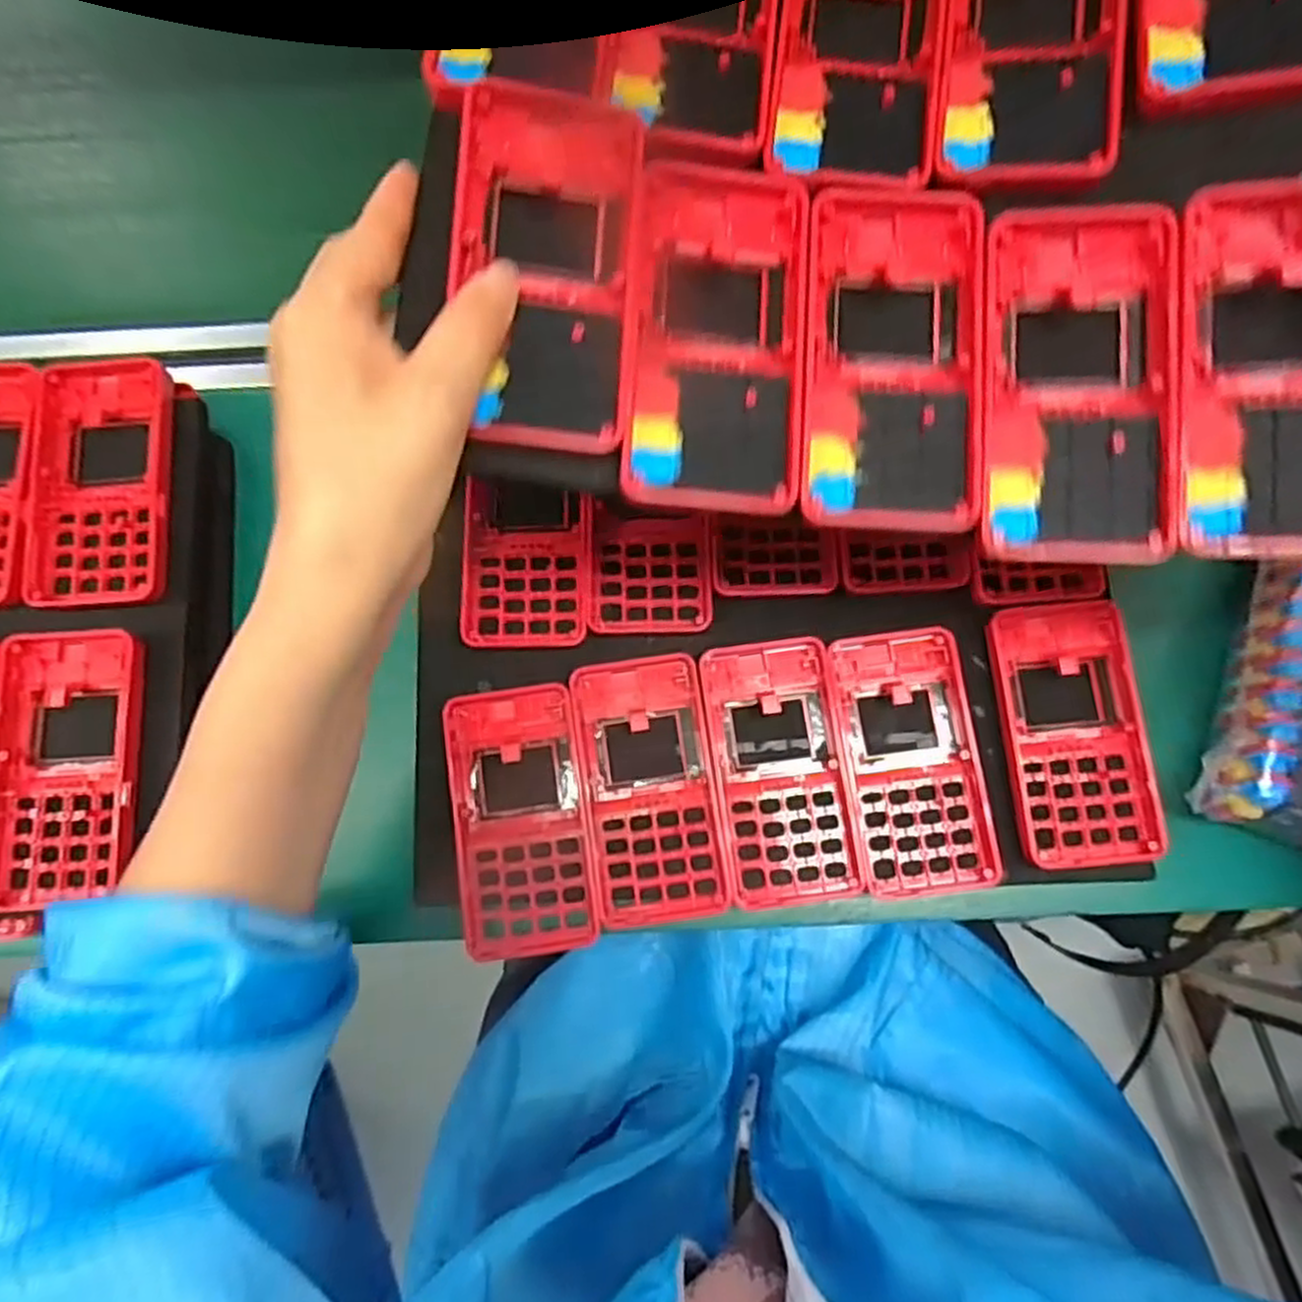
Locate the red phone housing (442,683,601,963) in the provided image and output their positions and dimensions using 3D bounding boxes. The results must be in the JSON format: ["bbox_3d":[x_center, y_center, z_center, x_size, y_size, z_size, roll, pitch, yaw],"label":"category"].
[{"bbox_3d":[-0.061,0.079,0.375,0.061,0.015,0.124,-9,77,0],"label":"red phone housing"}]

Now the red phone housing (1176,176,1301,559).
[{"bbox_3d":[0.208,-0.095,0.263,0.063,0.017,0.129,-1,84,17],"label":"red phone housing"}]

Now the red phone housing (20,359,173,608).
[{"bbox_3d":[-0.265,-0.081,0.385,0.064,0.019,0.124,-2,77,1],"label":"red phone housing"}]

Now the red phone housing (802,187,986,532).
[{"bbox_3d":[0.086,-0.108,0.282,0.062,0.017,0.127,2,77,2],"label":"red phone housing"}]

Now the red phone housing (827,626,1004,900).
[{"bbox_3d":[0.123,0.051,0.373,0.060,0.014,0.122,-8,77,0],"label":"red phone housing"}]

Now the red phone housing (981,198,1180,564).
[{"bbox_3d":[0.147,-0.096,0.274,0.062,0.024,0.129,2,77,2],"label":"red phone housing"}]

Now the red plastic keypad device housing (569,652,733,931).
[{"bbox_3d":[-0.001,0.064,0.376,0.061,0.012,0.123,-9,77,0],"label":"red plastic keypad device housing"}]

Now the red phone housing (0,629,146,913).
[{"bbox_3d":[-0.263,0.050,0.356,0.064,0.013,0.122,-3,77,1],"label":"red phone housing"}]

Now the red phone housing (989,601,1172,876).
[{"bbox_3d":[0.199,0.038,0.375,0.062,0.015,0.122,-6,77,0],"label":"red phone housing"}]

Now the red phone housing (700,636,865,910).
[{"bbox_3d":[0.061,0.056,0.374,0.061,0.012,0.122,-8,77,0],"label":"red phone housing"}]

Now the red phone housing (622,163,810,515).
[{"bbox_3d":[0.024,-0.110,0.279,0.060,0.020,0.123,3,77,2],"label":"red phone housing"}]

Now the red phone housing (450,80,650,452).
[{"bbox_3d":[-0.037,-0.131,0.273,0.061,0.014,0.124,5,83,-9],"label":"red phone housing"}]

